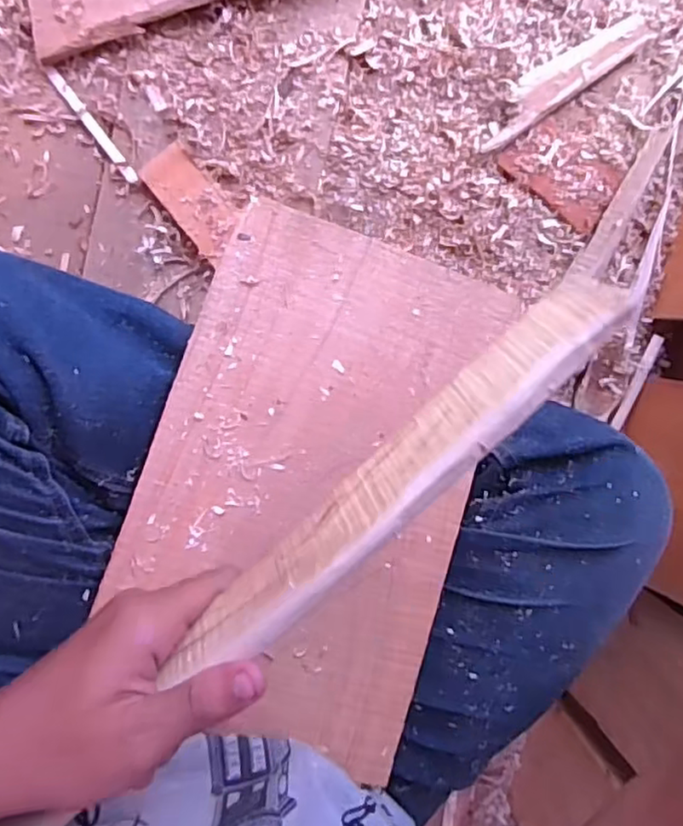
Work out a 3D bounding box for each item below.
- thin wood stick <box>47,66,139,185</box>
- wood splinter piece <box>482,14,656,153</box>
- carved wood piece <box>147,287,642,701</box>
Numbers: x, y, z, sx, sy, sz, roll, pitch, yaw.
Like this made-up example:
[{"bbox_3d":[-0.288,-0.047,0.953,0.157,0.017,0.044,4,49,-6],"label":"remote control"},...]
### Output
[{"bbox_3d":[-0.204,-0.235,0.522,0.011,0.006,0.107,-37,100,-1],"label":"thin wood stick"},{"bbox_3d":[0.194,-0.292,0.553,0.173,0.019,0.038,-36,100,-1],"label":"wood splinter piece"},{"bbox_3d":[0.014,0.032,0.237,0.214,0.034,0.008,-43,131,12],"label":"carved wood piece"}]

